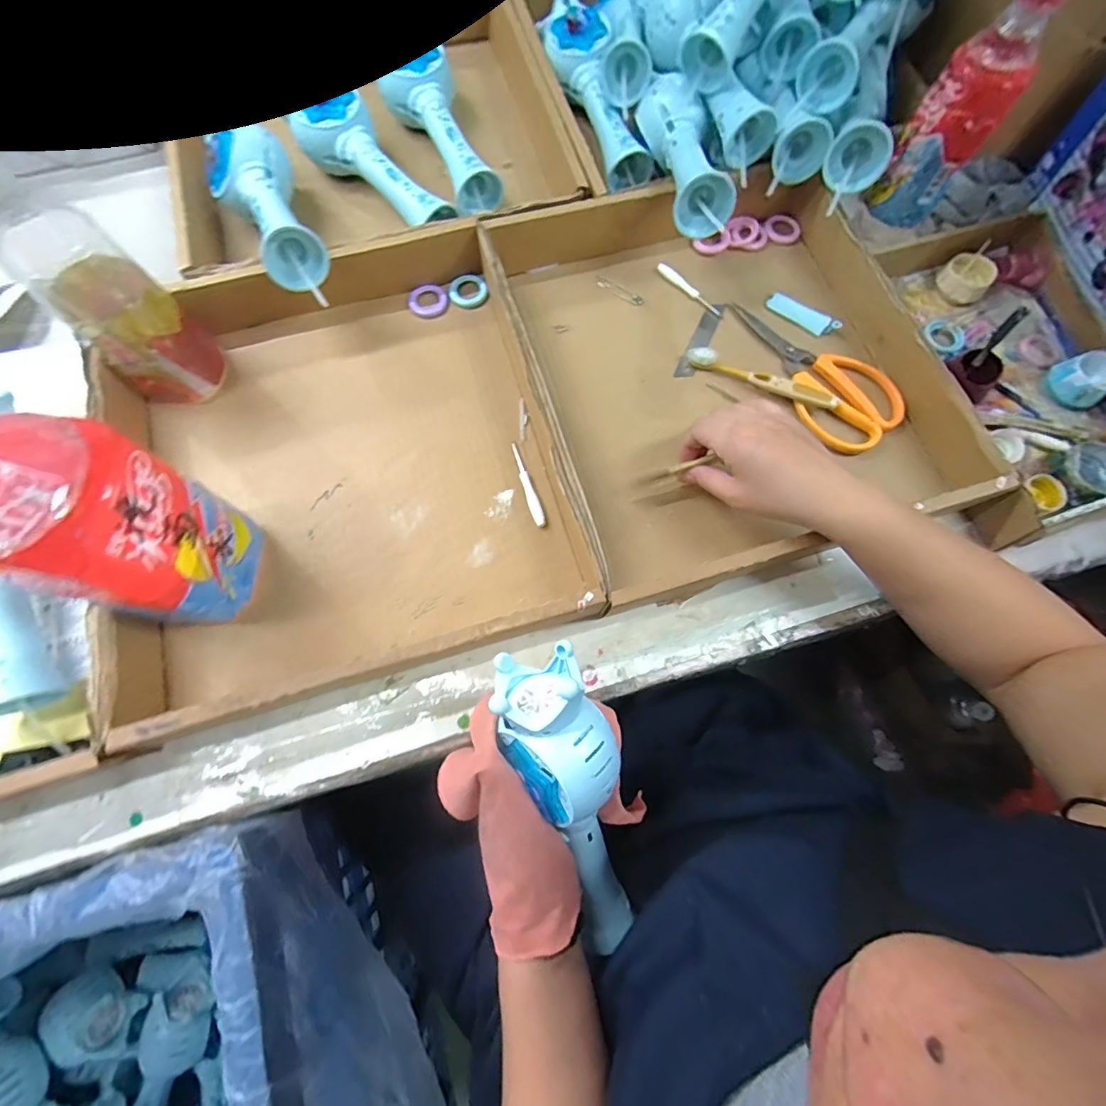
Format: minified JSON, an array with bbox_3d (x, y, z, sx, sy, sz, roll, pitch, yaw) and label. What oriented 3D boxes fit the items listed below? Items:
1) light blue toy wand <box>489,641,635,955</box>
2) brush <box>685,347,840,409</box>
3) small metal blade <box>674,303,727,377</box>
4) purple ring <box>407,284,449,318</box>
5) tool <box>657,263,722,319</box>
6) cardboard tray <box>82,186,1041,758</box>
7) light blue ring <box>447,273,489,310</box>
[{"bbox_3d":[0.021,0.171,0.306,0.057,0.059,0.223,-18,108,-7],"label":"light blue toy wand"},{"bbox_3d":[0.191,-0.161,0.445,0.139,0.024,0.016,24,75,5],"label":"brush"},{"bbox_3d":[0.146,-0.210,0.470,0.018,0.006,0.096,26,75,5],"label":"small metal blade"},{"bbox_3d":[-0.123,-0.250,0.474,0.037,0.005,0.039,1,74,-2],"label":"purple ring"},{"bbox_3d":[0.138,-0.266,0.485,0.084,0.010,0.013,42,77,9],"label":"tool"},{"bbox_3d":[-0.003,-0.120,0.415,0.686,0.057,0.390,-10,75,-5],"label":"cardboard tray"},{"bbox_3d":[-0.084,-0.261,0.479,0.039,0.005,0.039,1,74,-2],"label":"light blue ring"}]

